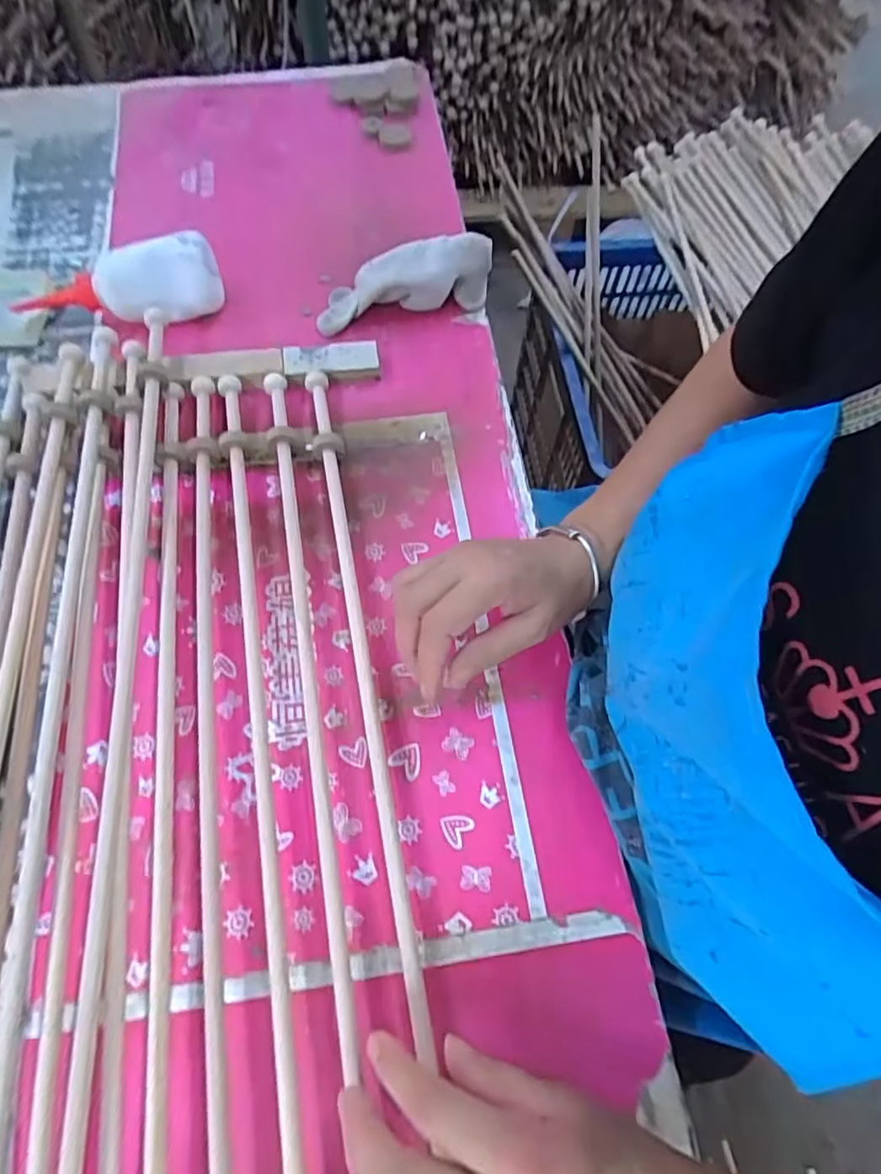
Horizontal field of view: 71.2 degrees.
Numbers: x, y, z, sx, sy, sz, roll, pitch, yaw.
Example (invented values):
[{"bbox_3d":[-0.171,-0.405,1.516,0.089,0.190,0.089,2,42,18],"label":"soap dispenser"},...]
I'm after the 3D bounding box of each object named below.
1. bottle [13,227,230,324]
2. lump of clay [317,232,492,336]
[{"bbox_3d":[-0.289,-0.268,0.548,0.180,0.065,0.062,-11,65,-8],"label":"bottle"},{"bbox_3d":[-0.034,-0.277,0.567,0.168,0.064,0.051,-14,65,6],"label":"lump of clay"}]

